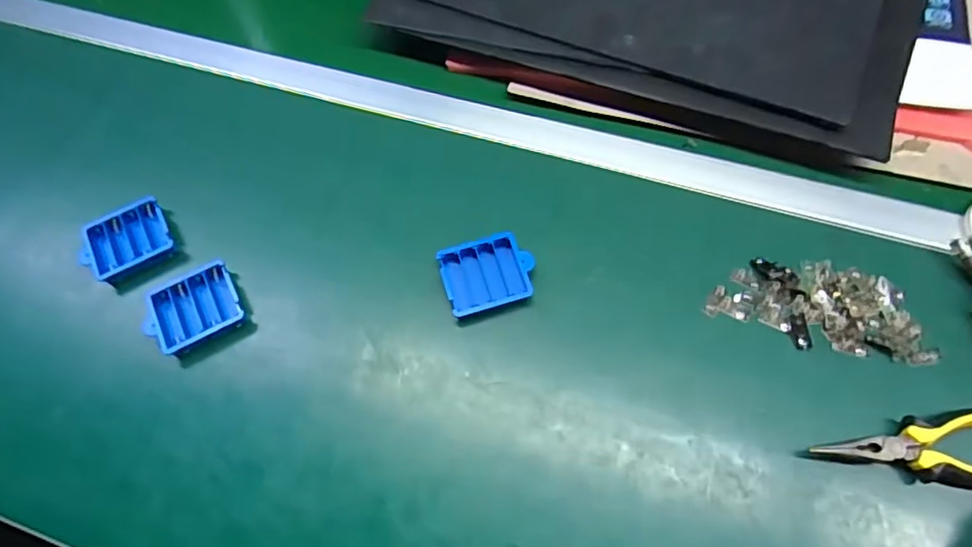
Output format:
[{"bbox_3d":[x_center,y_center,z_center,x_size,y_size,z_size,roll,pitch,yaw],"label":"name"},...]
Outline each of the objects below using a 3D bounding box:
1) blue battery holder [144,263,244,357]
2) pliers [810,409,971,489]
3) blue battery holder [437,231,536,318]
[{"bbox_3d":[-0.250,0.031,0.501,0.072,0.026,0.066,-26,67,-8],"label":"blue battery holder"},{"bbox_3d":[0.326,0.133,0.428,0.149,0.021,0.055,-6,66,0],"label":"pliers"},{"bbox_3d":[0.002,0.002,0.507,0.077,0.021,0.063,-16,66,-4],"label":"blue battery holder"}]

